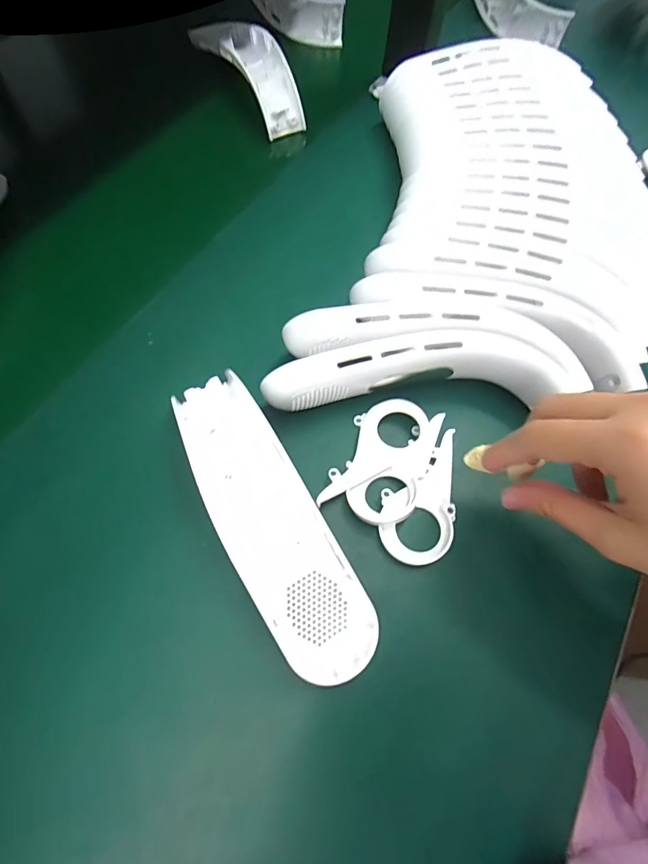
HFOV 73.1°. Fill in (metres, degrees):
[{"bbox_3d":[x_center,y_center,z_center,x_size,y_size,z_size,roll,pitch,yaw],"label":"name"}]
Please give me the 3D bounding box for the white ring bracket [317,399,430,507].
[{"bbox_3d":[0.029,0.008,0.289,0.088,0.008,0.045,-23,67,-14],"label":"white ring bracket"}]

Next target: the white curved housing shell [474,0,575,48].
[{"bbox_3d":[0.238,-0.536,0.537,0.060,0.056,0.164,-9,64,-8],"label":"white curved housing shell"}]

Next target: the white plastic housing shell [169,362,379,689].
[{"bbox_3d":[-0.034,0.047,0.254,0.055,0.028,0.188,-26,68,-15],"label":"white plastic housing shell"}]

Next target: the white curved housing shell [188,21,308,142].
[{"bbox_3d":[-0.077,-0.374,0.458,0.054,0.055,0.163,-28,68,-16],"label":"white curved housing shell"}]

